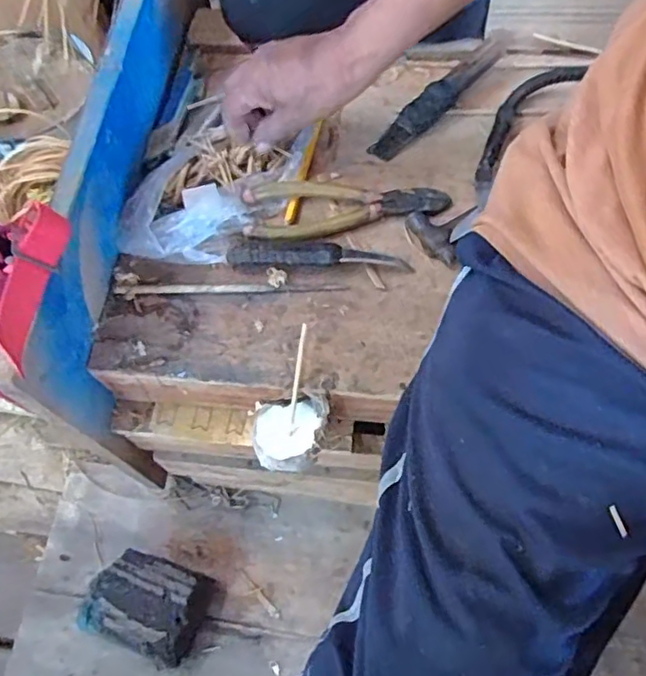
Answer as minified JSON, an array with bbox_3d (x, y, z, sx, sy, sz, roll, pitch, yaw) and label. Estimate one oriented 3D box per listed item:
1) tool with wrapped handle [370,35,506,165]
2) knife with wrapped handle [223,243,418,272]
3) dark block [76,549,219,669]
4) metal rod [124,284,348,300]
[{"bbox_3d":[0.105,-0.220,0.543,0.029,0.025,0.160,40,74,18],"label":"tool with wrapped handle"},{"bbox_3d":[-0.003,-0.065,0.474,0.144,0.017,0.020,0,66,3],"label":"knife with wrapped handle"},{"bbox_3d":[-0.185,0.281,0.628,0.121,0.052,0.093,17,68,10],"label":"dark block"},{"bbox_3d":[-0.070,-0.038,0.473,0.173,0.004,0.010,0,66,3],"label":"metal rod"}]

